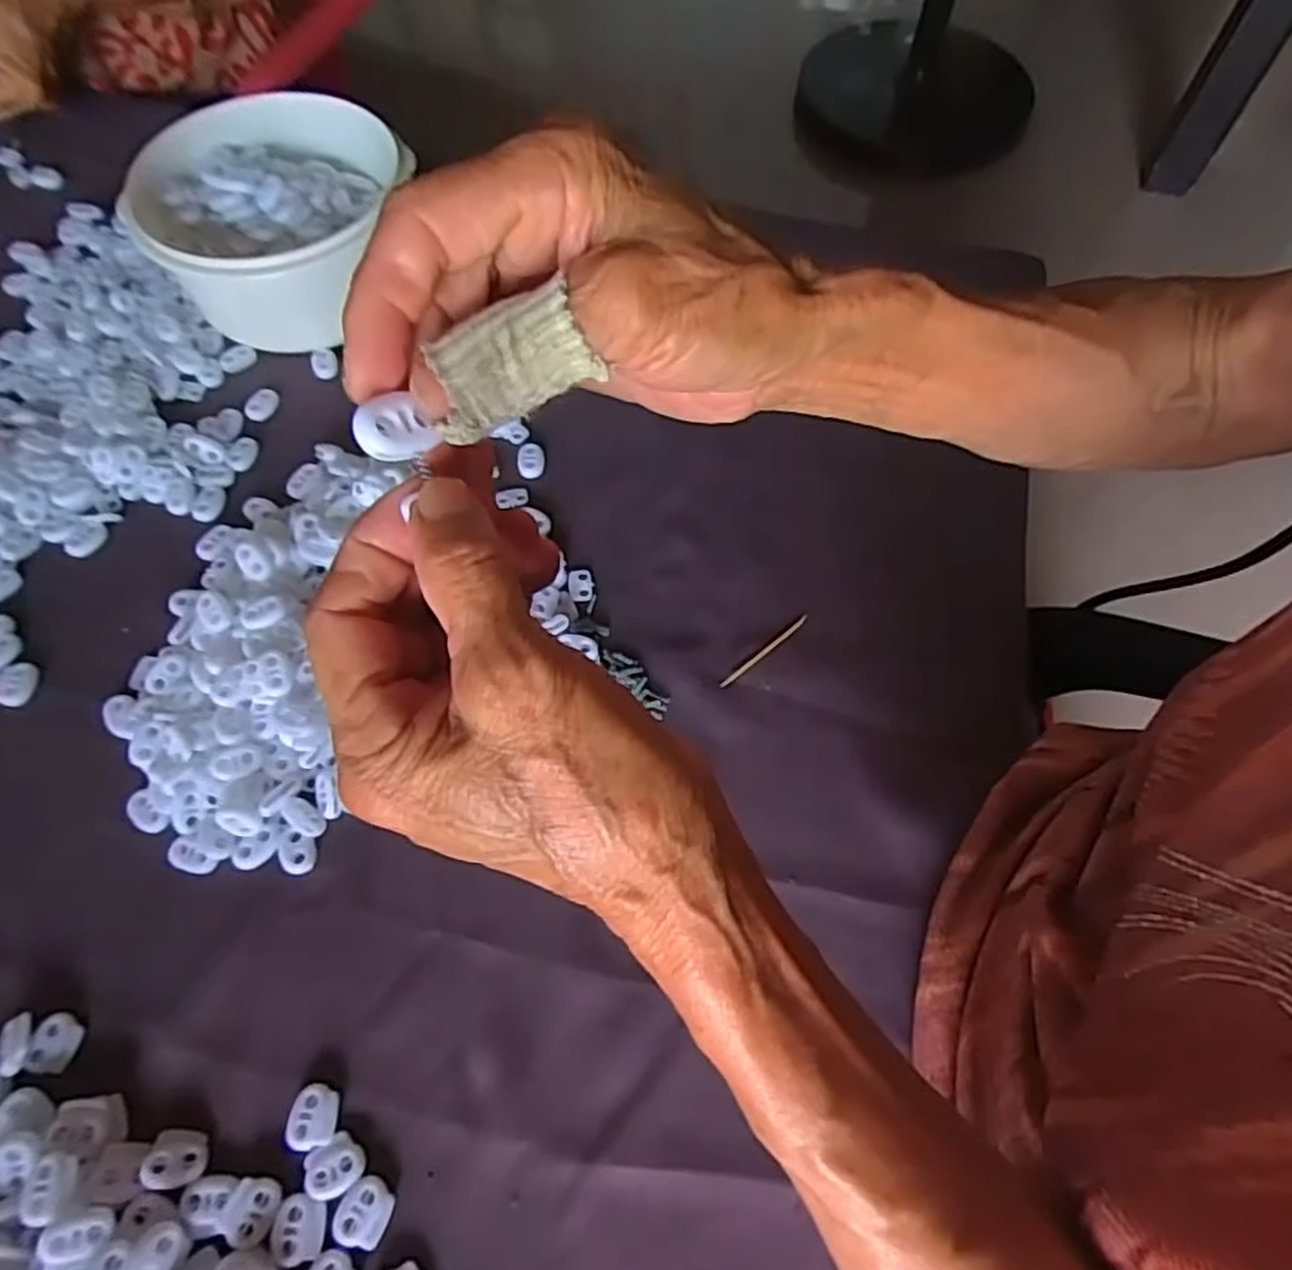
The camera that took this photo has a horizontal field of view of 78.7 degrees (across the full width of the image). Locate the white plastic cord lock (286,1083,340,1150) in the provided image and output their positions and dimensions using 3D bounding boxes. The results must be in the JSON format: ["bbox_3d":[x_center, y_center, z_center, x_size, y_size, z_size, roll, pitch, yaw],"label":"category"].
[{"bbox_3d":[-0.130,0.188,0.308,0.018,0.004,0.022,6,62,1],"label":"white plastic cord lock"}]

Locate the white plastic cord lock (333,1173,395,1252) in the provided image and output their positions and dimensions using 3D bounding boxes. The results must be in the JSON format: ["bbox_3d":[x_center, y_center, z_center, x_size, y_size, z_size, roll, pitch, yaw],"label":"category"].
[{"bbox_3d":[-0.106,0.216,0.295,0.019,0.004,0.021,17,63,6],"label":"white plastic cord lock"}]

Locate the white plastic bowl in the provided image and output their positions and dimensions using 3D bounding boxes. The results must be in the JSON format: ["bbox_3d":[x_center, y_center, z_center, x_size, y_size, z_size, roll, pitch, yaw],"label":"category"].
[{"bbox_3d":[-0.223,-0.253,0.495,0.153,0.084,0.147,1,62,-2],"label":"white plastic bowl"}]

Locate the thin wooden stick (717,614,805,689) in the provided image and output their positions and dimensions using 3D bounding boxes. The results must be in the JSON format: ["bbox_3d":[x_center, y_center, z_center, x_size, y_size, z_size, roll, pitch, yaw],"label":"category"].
[{"bbox_3d":[0.062,0.008,0.412,0.061,0.005,0.004,-36,69,-19],"label":"thin wooden stick"}]

